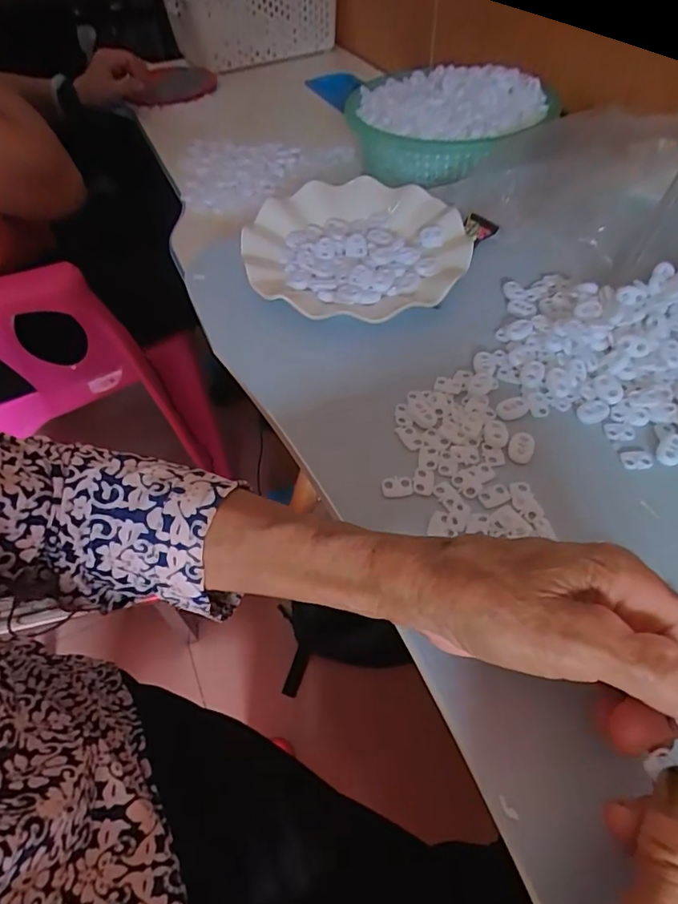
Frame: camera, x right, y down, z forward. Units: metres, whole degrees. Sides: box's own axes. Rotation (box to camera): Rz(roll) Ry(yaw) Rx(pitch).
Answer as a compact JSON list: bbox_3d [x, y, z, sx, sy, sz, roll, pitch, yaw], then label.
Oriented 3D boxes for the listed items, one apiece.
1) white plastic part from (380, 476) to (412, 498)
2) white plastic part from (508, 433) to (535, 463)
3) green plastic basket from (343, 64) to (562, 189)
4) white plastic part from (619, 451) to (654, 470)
[{"bbox_3d":[0.035,0.021,0.316,0.019,0.005,0.011,-5,53,0],"label":"white plastic part"},{"bbox_3d":[0.114,-0.003,0.328,0.015,0.004,0.021,20,57,17],"label":"white plastic part"},{"bbox_3d":[0.132,-0.376,0.595,0.195,0.071,0.195,-14,54,-7],"label":"green plastic basket"},{"bbox_3d":[0.185,0.004,0.324,0.018,0.004,0.013,-4,53,0],"label":"white plastic part"}]

